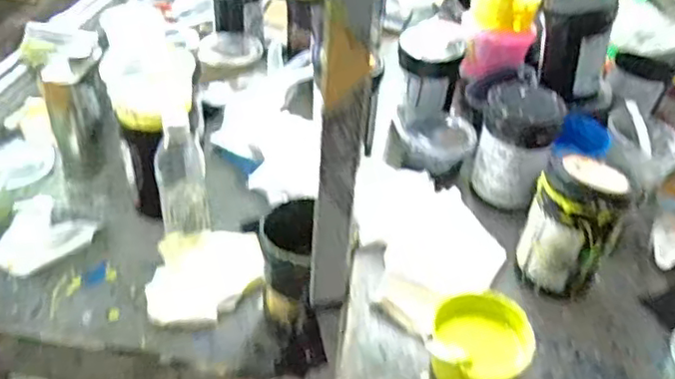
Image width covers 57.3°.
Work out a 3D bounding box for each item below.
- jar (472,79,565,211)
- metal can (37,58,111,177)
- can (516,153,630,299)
[{"bbox_3d":[0.274,-0.068,0.953,0.113,0.162,0.112,21,42,20],"label":"jar"},{"bbox_3d":[-0.394,-0.113,0.946,0.083,0.159,0.083,2,39,-2],"label":"metal can"},{"bbox_3d":[0.301,0.055,0.808,0.100,0.174,0.097,2,39,-2],"label":"can"}]

